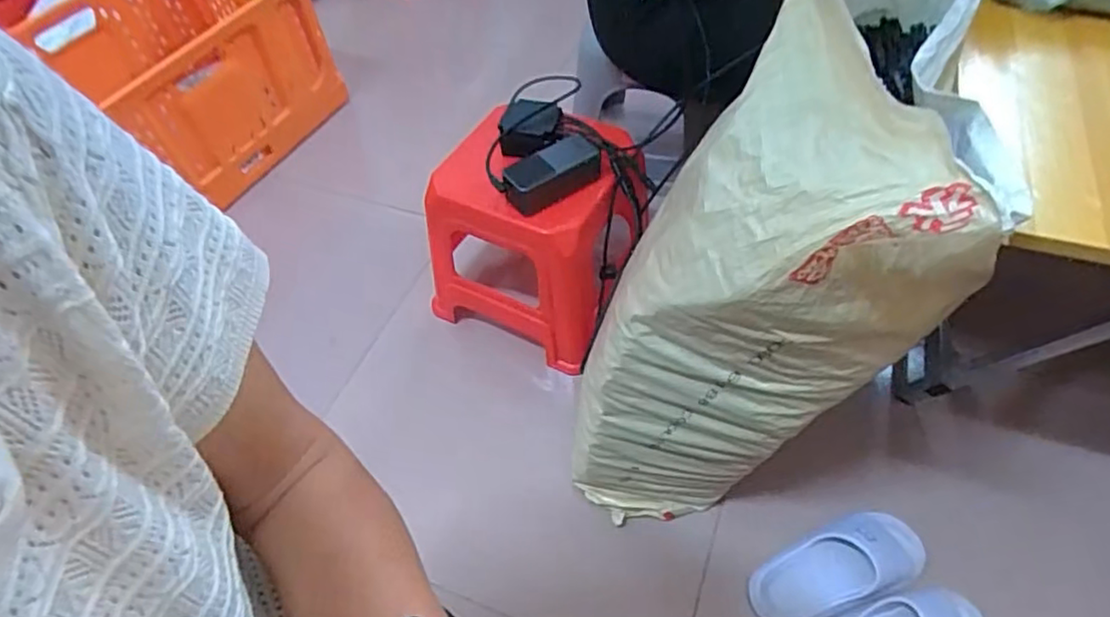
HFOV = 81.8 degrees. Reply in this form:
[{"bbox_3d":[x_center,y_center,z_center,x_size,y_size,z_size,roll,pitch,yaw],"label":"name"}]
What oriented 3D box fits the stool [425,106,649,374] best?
[{"bbox_3d":[-0.035,-0.110,0.971,0.276,0.315,0.220,20,57,19],"label":"stool"}]

